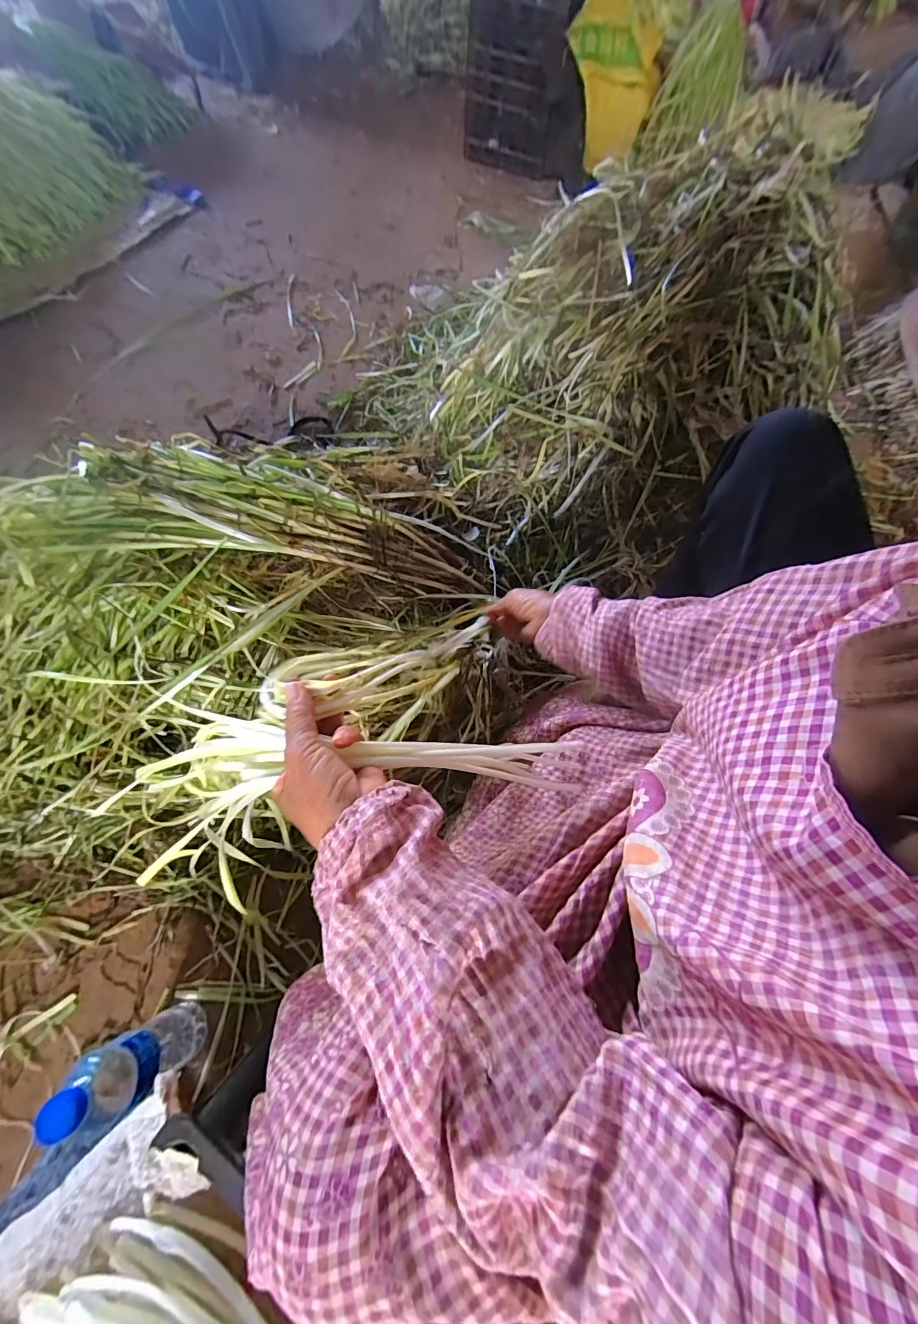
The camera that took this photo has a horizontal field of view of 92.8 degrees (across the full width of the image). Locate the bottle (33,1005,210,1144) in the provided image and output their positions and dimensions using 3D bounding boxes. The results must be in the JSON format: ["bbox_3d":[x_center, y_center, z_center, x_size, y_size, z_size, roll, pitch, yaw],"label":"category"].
[{"bbox_3d":[-0.322,0.405,0.443,0.054,0.205,0.059,-27,70,-14],"label":"bottle"}]

